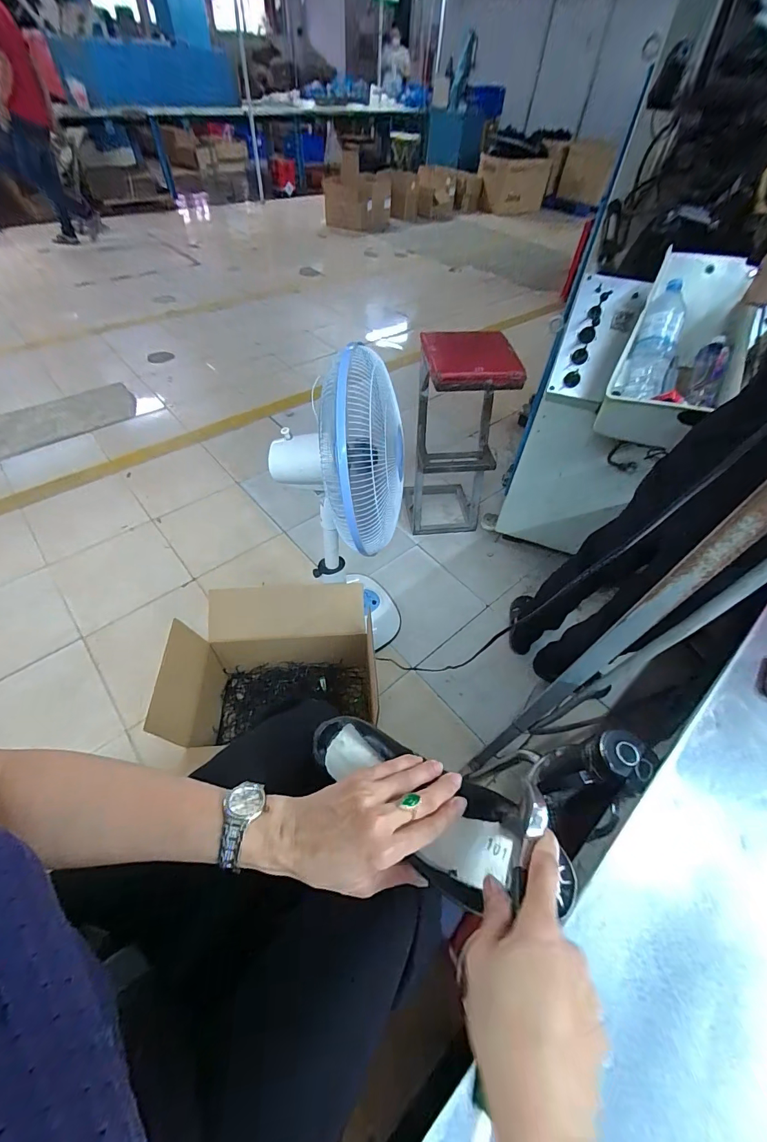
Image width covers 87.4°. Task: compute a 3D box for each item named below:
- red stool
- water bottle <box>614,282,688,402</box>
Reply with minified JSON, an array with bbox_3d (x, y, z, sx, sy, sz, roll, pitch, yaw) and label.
[{"bbox_3d":[0.269,-0.500,1.576,0.287,0.700,0.329,-3,53,-6],"label":"red stool"},{"bbox_3d":[0.658,-0.554,0.972,0.110,0.266,0.086,14,21,7],"label":"water bottle"}]

